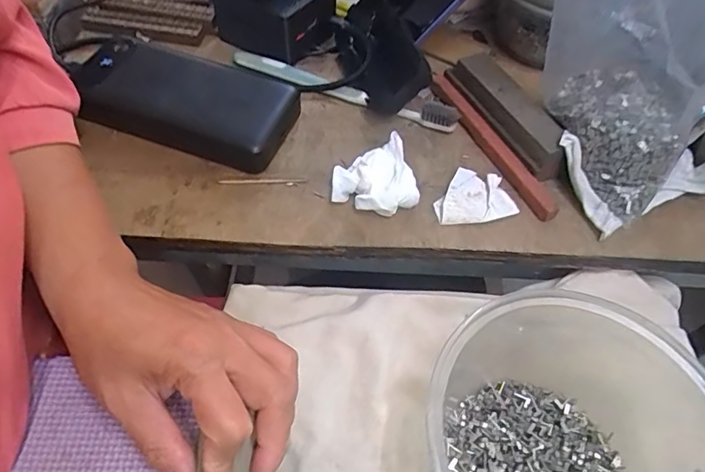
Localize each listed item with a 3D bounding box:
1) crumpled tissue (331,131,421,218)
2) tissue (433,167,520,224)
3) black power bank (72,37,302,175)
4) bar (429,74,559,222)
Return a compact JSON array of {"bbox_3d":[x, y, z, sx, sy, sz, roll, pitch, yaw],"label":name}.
[{"bbox_3d":[0.014,-0.034,0.325,0.051,0.026,0.044,-18,58,-16],"label":"crumpled tissue"},{"bbox_3d":[0.079,-0.028,0.336,0.051,0.007,0.040,-12,56,-13],"label":"tissue"},{"bbox_3d":[-0.118,-0.098,0.359,0.157,0.029,0.074,18,55,9],"label":"black power bank"},{"bbox_3d":[0.097,-0.071,0.362,0.014,0.010,0.149,-21,59,-18],"label":"bar"}]

